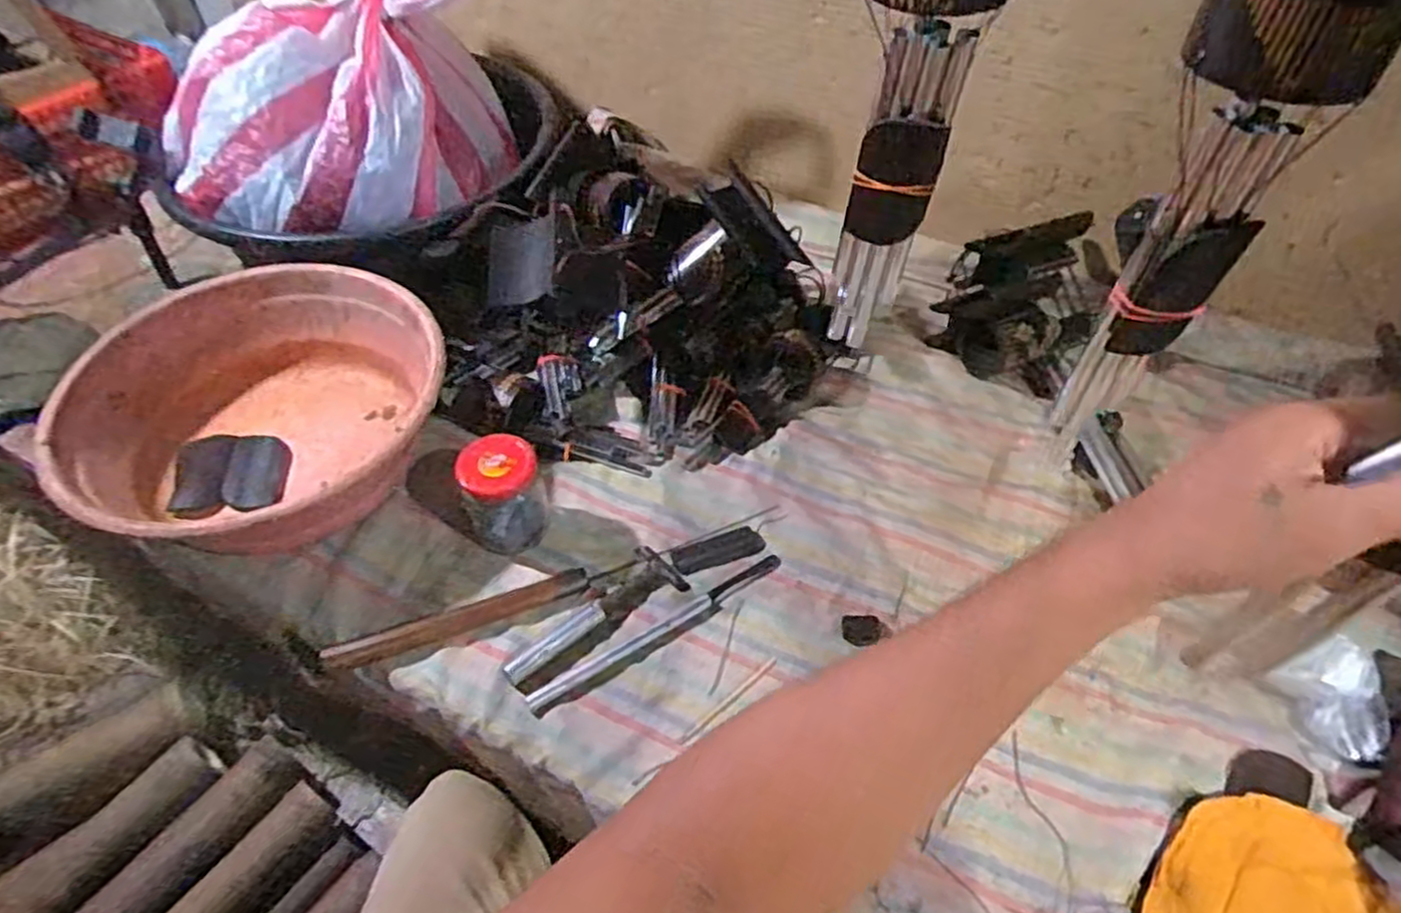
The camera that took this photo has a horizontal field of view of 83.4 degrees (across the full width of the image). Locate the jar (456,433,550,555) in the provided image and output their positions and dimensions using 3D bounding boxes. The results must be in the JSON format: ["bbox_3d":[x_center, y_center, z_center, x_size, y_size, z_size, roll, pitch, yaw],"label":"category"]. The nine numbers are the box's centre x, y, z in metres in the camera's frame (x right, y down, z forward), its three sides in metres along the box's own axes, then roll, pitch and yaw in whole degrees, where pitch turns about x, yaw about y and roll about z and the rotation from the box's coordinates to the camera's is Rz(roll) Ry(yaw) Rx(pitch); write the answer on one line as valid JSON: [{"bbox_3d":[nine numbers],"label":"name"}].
[{"bbox_3d":[-0.170,0.033,0.682,0.069,0.090,0.060,-16,50,-15],"label":"jar"}]

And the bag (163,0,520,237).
[{"bbox_3d":[-0.384,-0.399,0.820,0.354,0.252,0.262,-24,53,-21],"label":"bag"}]

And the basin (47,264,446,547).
[{"bbox_3d":[-0.411,-0.038,0.749,0.306,0.160,0.306,1,48,-1],"label":"basin"}]

